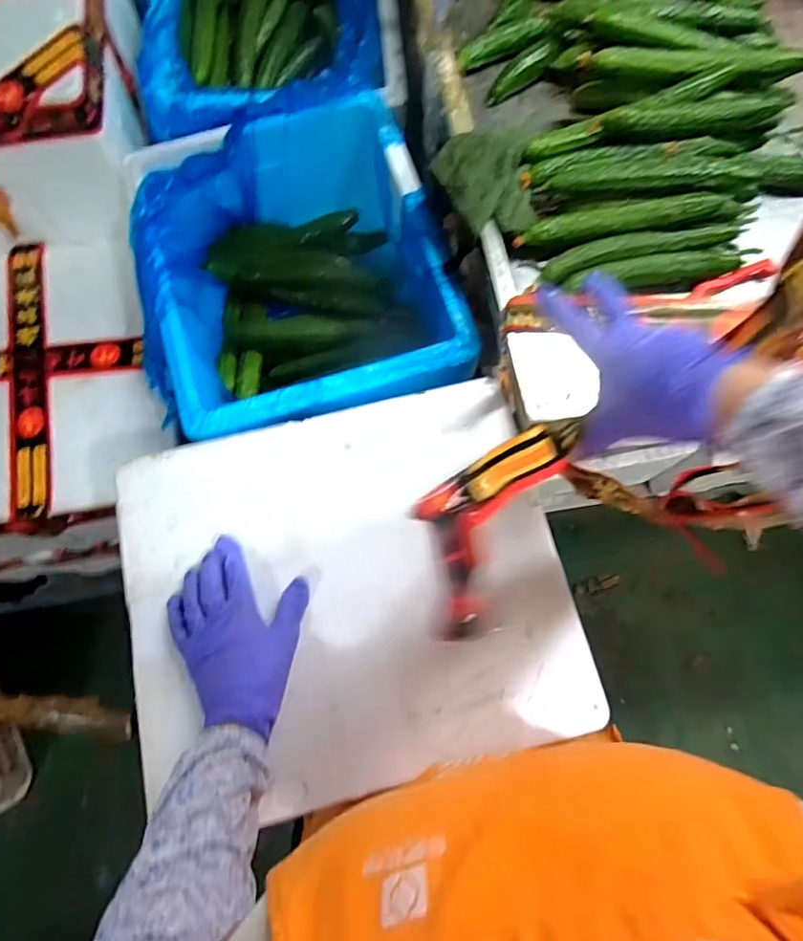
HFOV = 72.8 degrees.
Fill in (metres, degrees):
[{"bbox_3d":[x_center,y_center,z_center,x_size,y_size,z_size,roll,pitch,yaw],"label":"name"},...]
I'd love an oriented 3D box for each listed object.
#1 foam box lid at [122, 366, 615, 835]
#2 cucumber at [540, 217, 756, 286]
[{"bbox_3d":[-0.056,0.116,0.559,0.432,0.034,0.370,-12,73,-6],"label":"foam box lid"},{"bbox_3d":[0.291,-0.260,0.625,0.273,0.033,0.036,-15,74,-7],"label":"cucumber"}]

